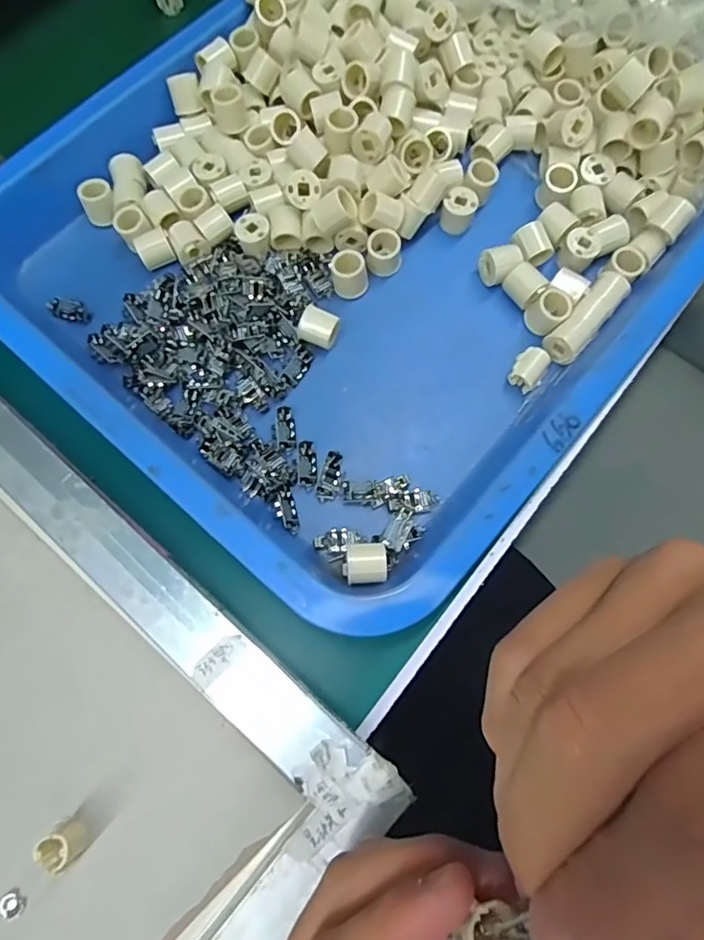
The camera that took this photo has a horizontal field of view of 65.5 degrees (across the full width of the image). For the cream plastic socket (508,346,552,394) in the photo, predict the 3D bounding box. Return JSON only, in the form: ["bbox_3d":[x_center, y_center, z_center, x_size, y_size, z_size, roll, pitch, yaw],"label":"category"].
[{"bbox_3d":[0.098,-0.056,0.302,0.017,0.013,0.022,32,75,10],"label":"cream plastic socket"}]

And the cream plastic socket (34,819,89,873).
[{"bbox_3d":[-0.123,0.159,0.233,0.013,0.022,0.011,32,75,10],"label":"cream plastic socket"}]

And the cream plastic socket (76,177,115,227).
[{"bbox_3d":[-0.155,-0.164,0.335,0.018,0.019,0.019,-11,72,-3],"label":"cream plastic socket"}]

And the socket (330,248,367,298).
[{"bbox_3d":[-0.001,-0.111,0.312,0.020,0.019,0.018,0,72,1],"label":"socket"}]

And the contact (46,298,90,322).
[{"bbox_3d":[-0.166,-0.094,0.323,0.027,0.004,0.013,13,73,5],"label":"contact"}]

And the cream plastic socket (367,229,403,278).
[{"bbox_3d":[0.019,-0.126,0.316,0.019,0.020,0.019,5,72,2],"label":"cream plastic socket"}]

